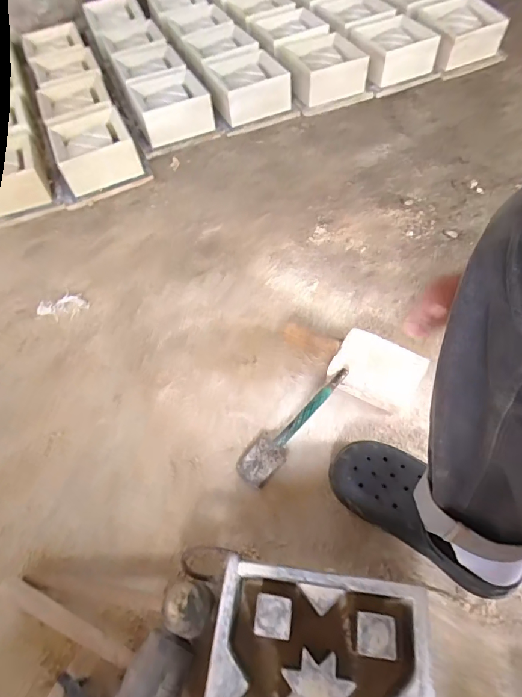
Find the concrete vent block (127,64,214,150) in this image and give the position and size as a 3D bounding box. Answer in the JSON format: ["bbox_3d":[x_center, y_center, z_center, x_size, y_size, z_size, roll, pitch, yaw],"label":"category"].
[{"bbox_3d":[-0.268,-0.703,1.235,0.193,0.109,0.235,-25,58,-11],"label":"concrete vent block"}]

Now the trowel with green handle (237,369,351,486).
[{"bbox_3d":[0.055,0.125,0.701,0.238,0.028,0.061,-47,63,-4],"label":"trowel with green handle"}]

